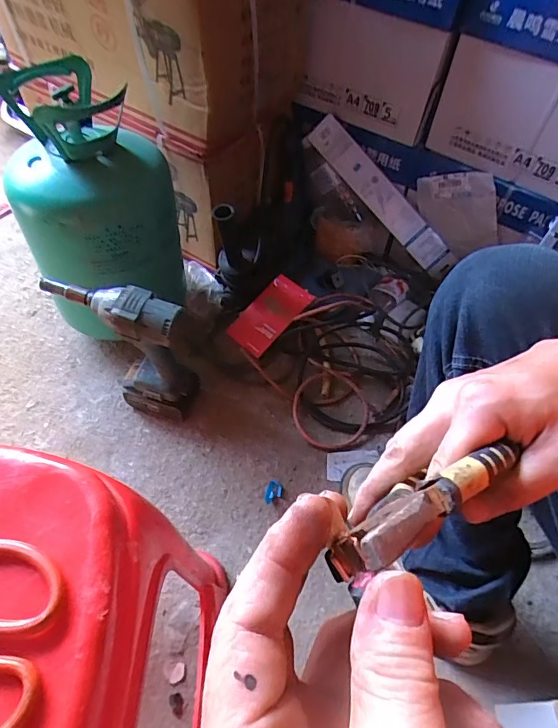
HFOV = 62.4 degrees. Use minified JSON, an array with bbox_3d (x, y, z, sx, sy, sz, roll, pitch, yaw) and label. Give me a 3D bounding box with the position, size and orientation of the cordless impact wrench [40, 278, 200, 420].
[{"bbox_3d":[-0.229,-0.024,0.712,0.193,0.247,0.074,28,57,16],"label":"cordless impact wrench"}]

